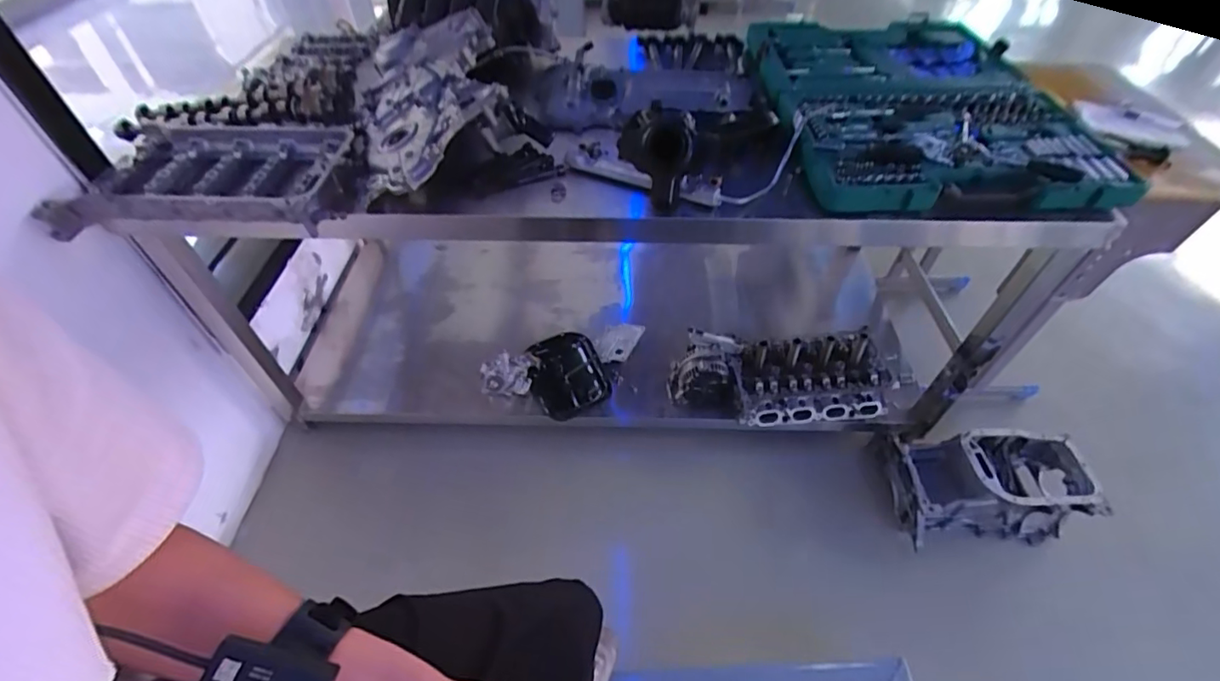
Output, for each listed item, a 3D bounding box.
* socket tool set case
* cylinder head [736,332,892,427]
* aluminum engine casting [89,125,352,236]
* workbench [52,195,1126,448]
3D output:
[{"bbox_3d":[0.587,-0.459,1.050,0.537,0.116,0.591,0,49,-2],"label":"socket tool set case"},{"bbox_3d":[0.525,0.093,1.411,0.368,0.128,0.216,0,49,-2],"label":"cylinder head"},{"bbox_3d":[-0.697,-0.309,0.991,0.425,0.055,0.266,3,49,1],"label":"aluminum engine casting"},{"bbox_3d":[0.094,-0.230,1.503,2.064,0.828,0.841,0,49,-1],"label":"workbench"}]

